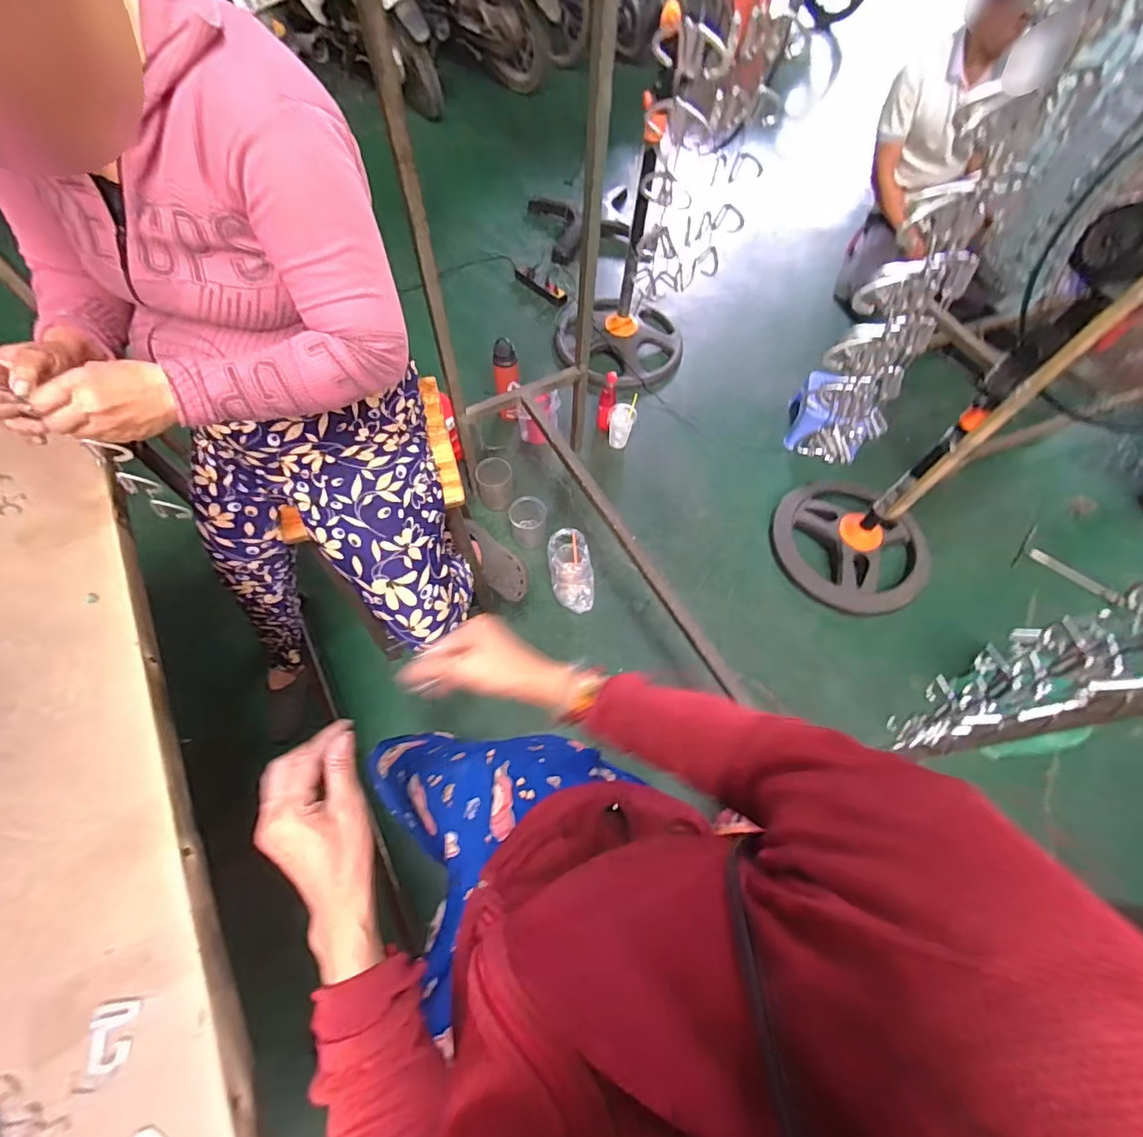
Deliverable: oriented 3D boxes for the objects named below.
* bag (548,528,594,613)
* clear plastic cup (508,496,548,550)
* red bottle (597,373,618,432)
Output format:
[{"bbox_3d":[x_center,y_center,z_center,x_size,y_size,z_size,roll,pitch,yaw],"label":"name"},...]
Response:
[{"bbox_3d":[-0.001,0.000,1.392,0.118,0.083,0.243,-9,78,-7],"label":"bag"},{"bbox_3d":[-0.123,-0.130,1.456,0.104,0.116,0.101,1,62,-2],"label":"clear plastic cup"},{"bbox_3d":[0.118,-0.531,1.655,0.059,0.202,0.073,0,62,-2],"label":"red bottle"}]

